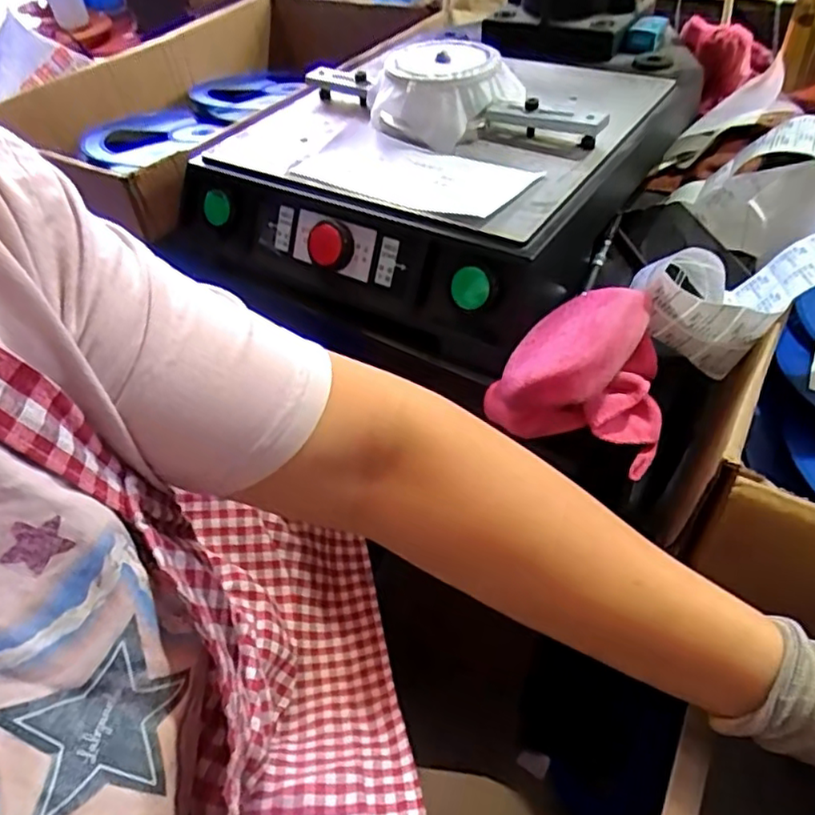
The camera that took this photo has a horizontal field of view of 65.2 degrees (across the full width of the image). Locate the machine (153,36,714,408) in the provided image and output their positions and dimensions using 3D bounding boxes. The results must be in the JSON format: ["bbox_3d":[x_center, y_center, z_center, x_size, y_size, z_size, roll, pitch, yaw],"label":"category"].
[{"bbox_3d":[0.030,-0.270,0.662,0.391,0.144,0.415,21,52,25],"label":"machine"}]

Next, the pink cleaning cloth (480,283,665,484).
[{"bbox_3d":[0.129,-0.030,0.463,0.113,0.085,0.112,13,49,19],"label":"pink cleaning cloth"}]

